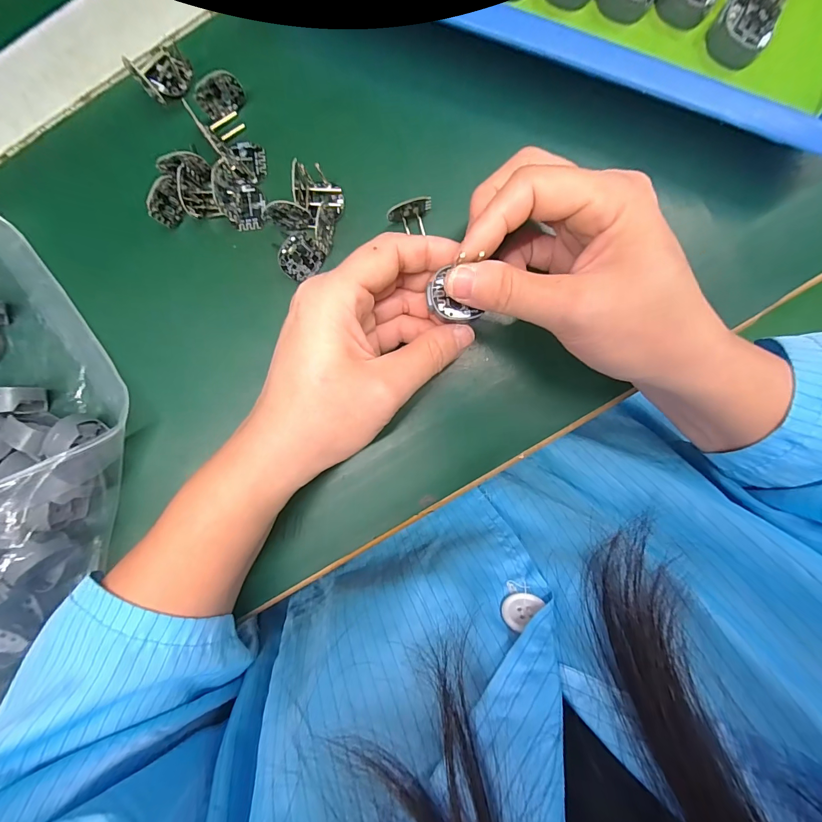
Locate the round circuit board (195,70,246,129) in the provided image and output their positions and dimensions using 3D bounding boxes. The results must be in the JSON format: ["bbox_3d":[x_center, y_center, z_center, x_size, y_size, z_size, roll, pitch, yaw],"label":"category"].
[{"bbox_3d":[-0.100,-0.164,0.199,0.008,0.021,0.025,44,94,-1],"label":"round circuit board"}]

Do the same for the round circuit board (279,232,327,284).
[{"bbox_3d":[-0.060,-0.083,0.205,0.022,0.022,0.004,-48,47,-5],"label":"round circuit board"}]

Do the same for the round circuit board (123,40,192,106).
[{"bbox_3d":[-0.132,-0.180,0.198,0.026,0.023,0.015,-39,91,3],"label":"round circuit board"}]

